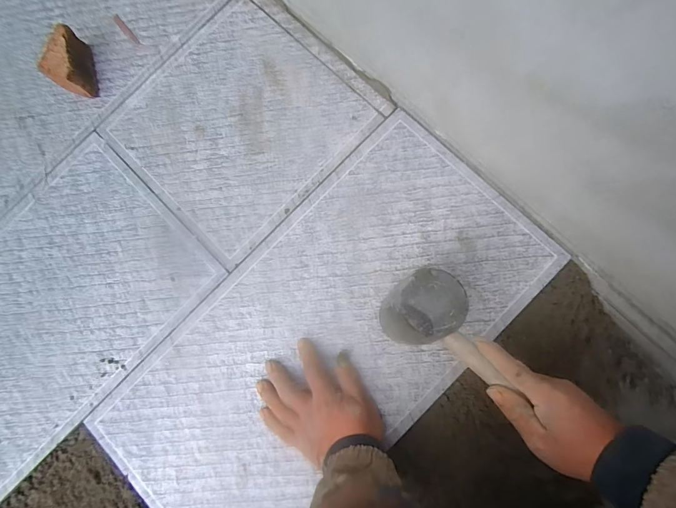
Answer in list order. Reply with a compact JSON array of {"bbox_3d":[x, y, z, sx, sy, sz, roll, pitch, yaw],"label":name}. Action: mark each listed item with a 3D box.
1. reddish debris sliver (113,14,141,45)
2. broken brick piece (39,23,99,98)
[{"bbox_3d":[-0.320,-0.337,0.570,0.010,0.004,0.068,-41,82,-2],"label":"reddish debris sliver"},{"bbox_3d":[-0.383,-0.267,0.535,0.053,0.054,0.094,-13,82,2],"label":"broken brick piece"}]

